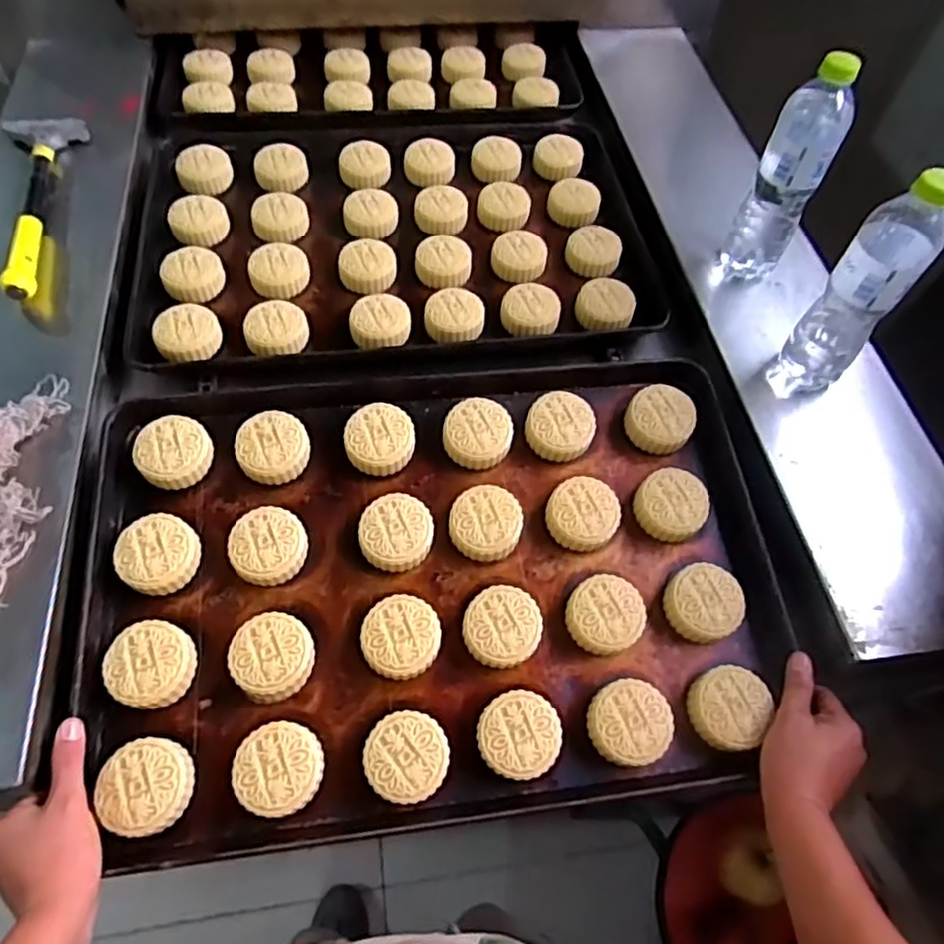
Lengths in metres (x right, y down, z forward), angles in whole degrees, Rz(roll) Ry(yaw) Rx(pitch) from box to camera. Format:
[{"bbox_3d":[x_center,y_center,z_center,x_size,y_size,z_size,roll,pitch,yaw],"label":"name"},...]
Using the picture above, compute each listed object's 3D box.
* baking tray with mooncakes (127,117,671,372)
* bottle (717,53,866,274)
[{"bbox_3d":[-0.095,-0.302,0.826,0.598,0.048,0.416,-8,59,-5],"label":"baking tray with mooncakes"},{"bbox_3d":[0.320,-0.293,0.686,0.063,0.233,0.056,26,62,15],"label":"bottle"}]

